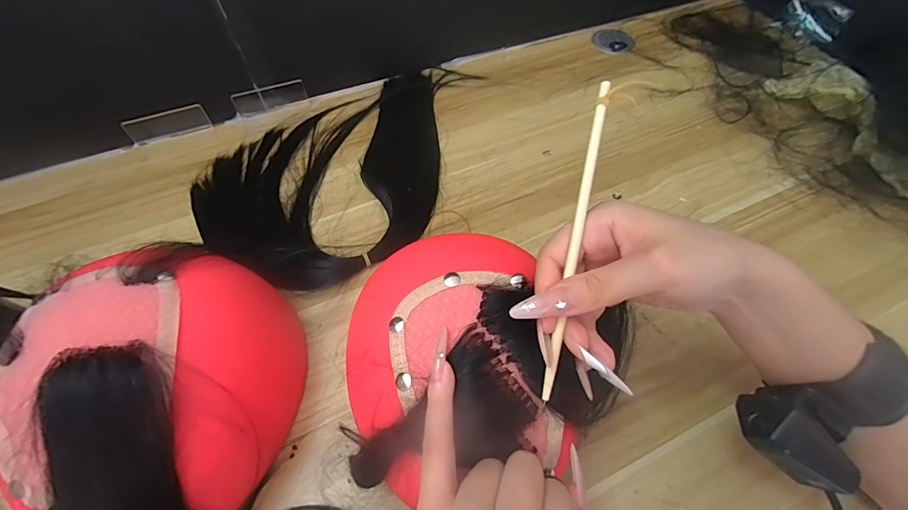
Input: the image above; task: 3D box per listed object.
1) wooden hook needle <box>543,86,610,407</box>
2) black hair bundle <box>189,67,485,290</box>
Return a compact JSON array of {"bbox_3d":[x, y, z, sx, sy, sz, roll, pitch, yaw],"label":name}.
[{"bbox_3d":[0.068,-0.011,0.224,0.008,0.004,0.176,12,85,6],"label":"wooden hook needle"},{"bbox_3d":[-0.092,-0.095,0.438,0.331,0.011,0.213,-33,64,-19],"label":"black hair bundle"}]

